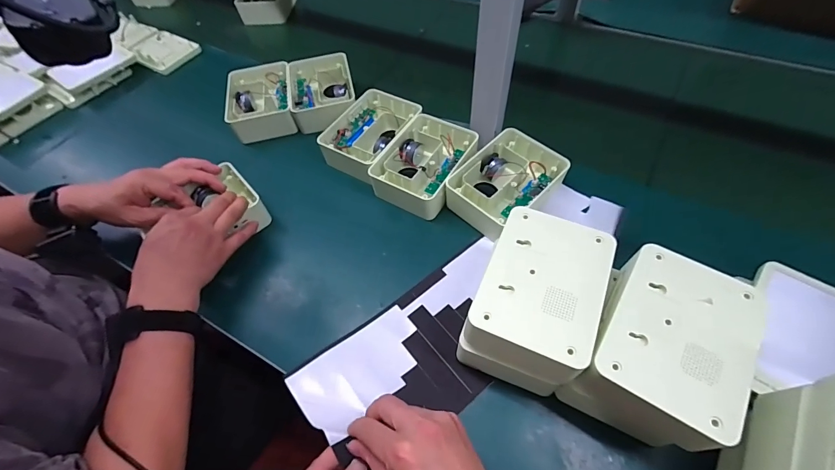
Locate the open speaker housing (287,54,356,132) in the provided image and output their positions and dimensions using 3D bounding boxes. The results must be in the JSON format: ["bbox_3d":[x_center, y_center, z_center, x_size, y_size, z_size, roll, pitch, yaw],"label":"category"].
[{"bbox_3d":[-0.163,-0.241,0.659,0.113,0.071,0.142,-12,55,-4],"label":"open speaker housing"}]

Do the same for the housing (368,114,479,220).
[{"bbox_3d":[0.014,-0.098,0.548,0.114,0.061,0.163,28,62,22],"label":"housing"}]

